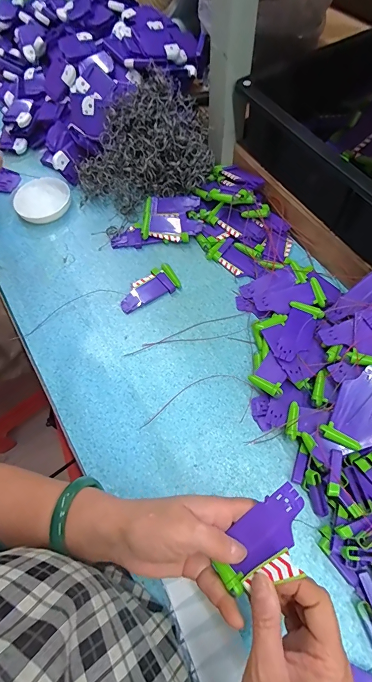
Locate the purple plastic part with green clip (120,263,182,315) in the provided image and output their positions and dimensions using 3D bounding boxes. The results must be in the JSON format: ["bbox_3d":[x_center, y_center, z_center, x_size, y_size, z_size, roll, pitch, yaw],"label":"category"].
[{"bbox_3d":[-0.054,-0.074,0.495,0.091,0.015,0.043,-36,68,-14],"label":"purple plastic part with green clip"}]

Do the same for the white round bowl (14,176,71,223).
[{"bbox_3d":[-0.239,-0.239,0.582,0.087,0.024,0.086,-1,64,2],"label":"white round bowl"}]

